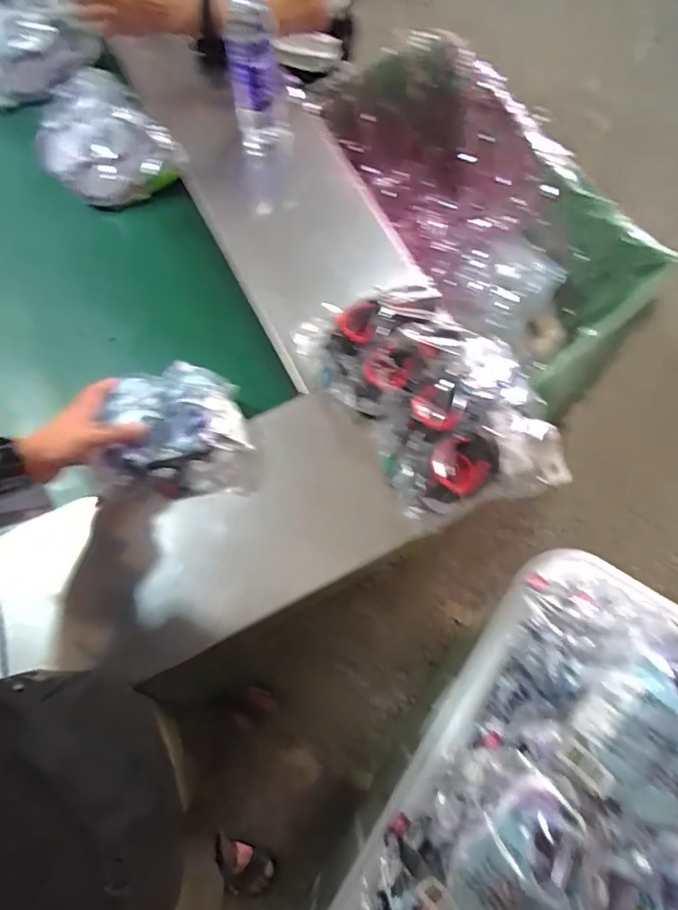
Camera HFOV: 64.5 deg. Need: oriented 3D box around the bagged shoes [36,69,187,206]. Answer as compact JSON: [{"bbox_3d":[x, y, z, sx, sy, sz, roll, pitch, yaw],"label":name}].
[{"bbox_3d":[-0.373,-0.491,0.844,0.223,0.096,0.165,37,76,11],"label":"bagged shoes"}]

